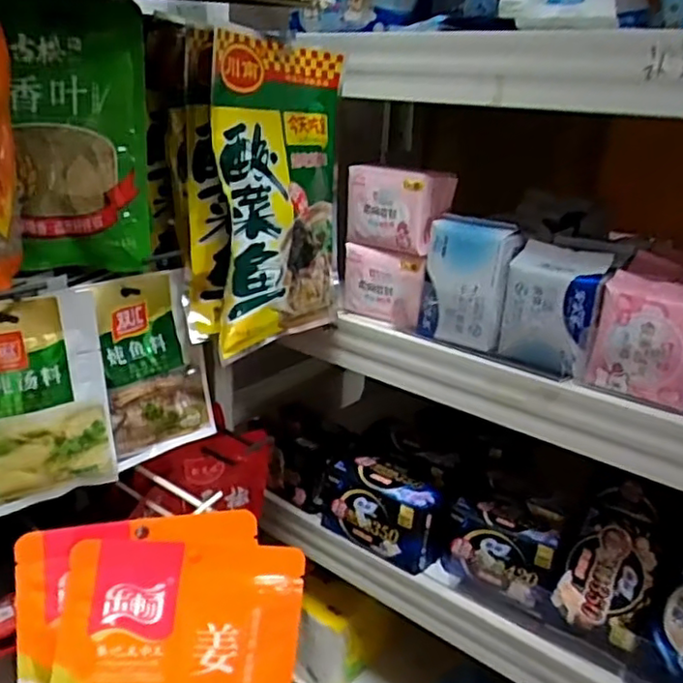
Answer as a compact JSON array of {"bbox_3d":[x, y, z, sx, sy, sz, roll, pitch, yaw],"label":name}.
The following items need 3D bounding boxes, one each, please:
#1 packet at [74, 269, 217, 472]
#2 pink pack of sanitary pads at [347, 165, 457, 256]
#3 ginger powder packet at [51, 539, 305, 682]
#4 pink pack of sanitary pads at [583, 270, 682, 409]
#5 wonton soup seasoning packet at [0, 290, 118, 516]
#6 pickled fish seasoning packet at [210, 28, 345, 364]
[{"bbox_3d":[-0.170,0.023,0.593,0.011,0.167,0.103,11,25,42],"label":"packet"},{"bbox_3d":[0.061,-0.147,0.714,0.052,0.085,0.105,-17,28,-41],"label":"pink pack of sanitary pads"},{"bbox_3d":[-0.089,0.202,0.350,0.127,0.180,0.009,8,-11,-19],"label":"ginger powder packet"},{"bbox_3d":[0.280,-0.007,0.591,0.087,0.099,0.077,15,24,28],"label":"pink pack of sanitary pads"},{"bbox_3d":[-0.244,0.050,0.518,0.112,0.167,0.023,-12,25,-33],"label":"wonton soup seasoning packet"},{"bbox_3d":[-0.051,-0.134,0.603,0.024,0.263,0.176,9,18,33],"label":"pickled fish seasoning packet"}]

